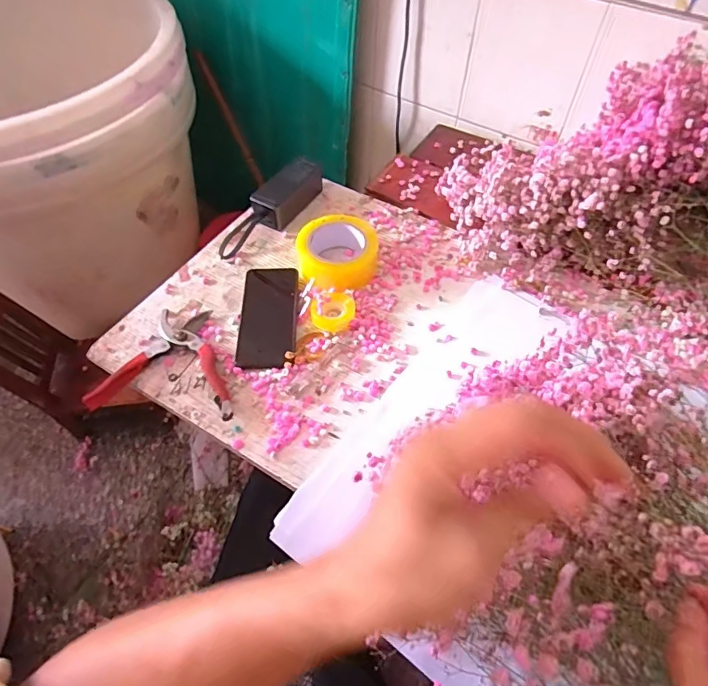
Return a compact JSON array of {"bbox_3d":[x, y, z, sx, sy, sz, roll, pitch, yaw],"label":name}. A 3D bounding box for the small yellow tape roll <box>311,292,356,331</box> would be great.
[{"bbox_3d":[-0.026,-0.042,0.652,0.058,0.022,0.045,-31,61,-21],"label":"small yellow tape roll"}]

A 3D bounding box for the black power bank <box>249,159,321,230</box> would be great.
[{"bbox_3d":[-0.106,-0.240,0.786,0.052,0.054,0.136,30,59,19],"label":"black power bank"}]

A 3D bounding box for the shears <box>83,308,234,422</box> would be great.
[{"bbox_3d":[-0.222,0.017,0.614,0.176,0.022,0.155,6,54,3],"label":"shears"}]

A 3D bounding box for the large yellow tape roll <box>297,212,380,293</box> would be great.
[{"bbox_3d":[-0.023,-0.133,0.706,0.118,0.058,0.129,0,54,-1],"label":"large yellow tape roll"}]

